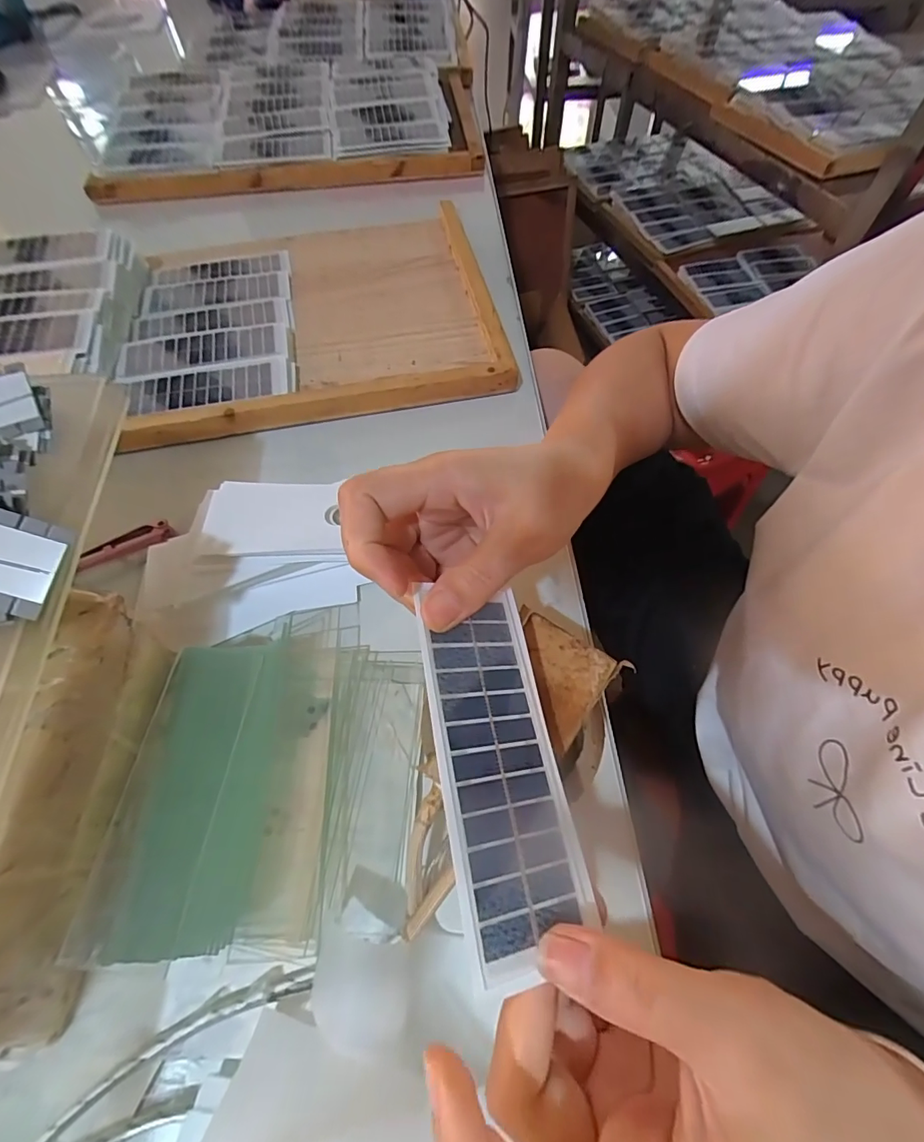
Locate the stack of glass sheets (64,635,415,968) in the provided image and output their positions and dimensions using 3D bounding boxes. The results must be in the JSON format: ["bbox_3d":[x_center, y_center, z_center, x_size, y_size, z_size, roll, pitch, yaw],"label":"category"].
[{"bbox_3d":[-0.094,0.105,0.245,0.136,0.023,0.149,11,58,-11],"label":"stack of glass sheets"}]

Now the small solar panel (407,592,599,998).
[{"bbox_3d":[0.015,0.070,0.183,0.050,0.004,0.130,1,61,-28],"label":"small solar panel"}]

